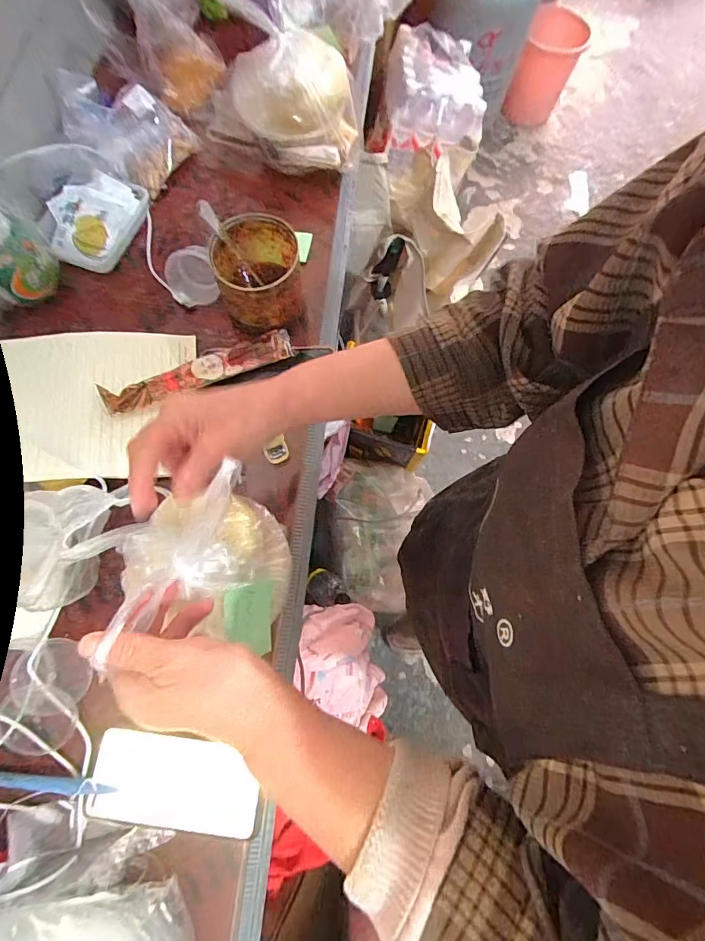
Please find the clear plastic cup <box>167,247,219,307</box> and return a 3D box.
[{"bbox_3d":[-0.198,-0.237,0.545,0.058,0.057,0.053,0,73,-1],"label":"clear plastic cup"}]

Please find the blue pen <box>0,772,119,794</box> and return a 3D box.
[{"bbox_3d":[-0.281,0.288,0.401,0.127,0.009,0.014,3,73,0],"label":"blue pen"}]

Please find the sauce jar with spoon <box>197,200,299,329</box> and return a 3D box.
[{"bbox_3d":[-0.111,-0.235,0.507,0.093,0.092,0.099,0,73,-1],"label":"sauce jar with spoon"}]

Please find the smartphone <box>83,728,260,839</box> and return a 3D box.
[{"bbox_3d":[-0.163,0.290,0.406,0.150,0.011,0.076,12,76,-6],"label":"smartphone"}]

